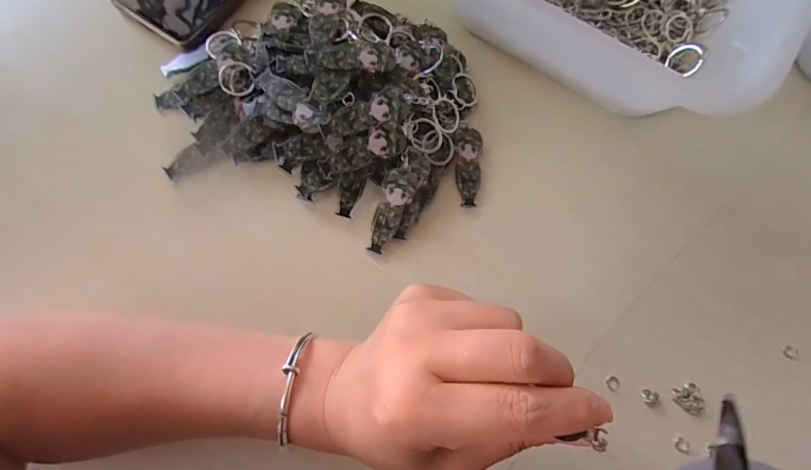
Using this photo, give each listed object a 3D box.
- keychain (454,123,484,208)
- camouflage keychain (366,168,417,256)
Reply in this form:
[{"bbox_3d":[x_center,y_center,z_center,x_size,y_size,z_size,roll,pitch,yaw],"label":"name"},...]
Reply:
[{"bbox_3d":[0.045,-0.050,0.301,0.021,0.006,0.060,5,75,-1],"label":"keychain"},{"bbox_3d":[-0.010,-0.016,0.283,0.021,0.004,0.059,21,92,3],"label":"camouflage keychain"}]

